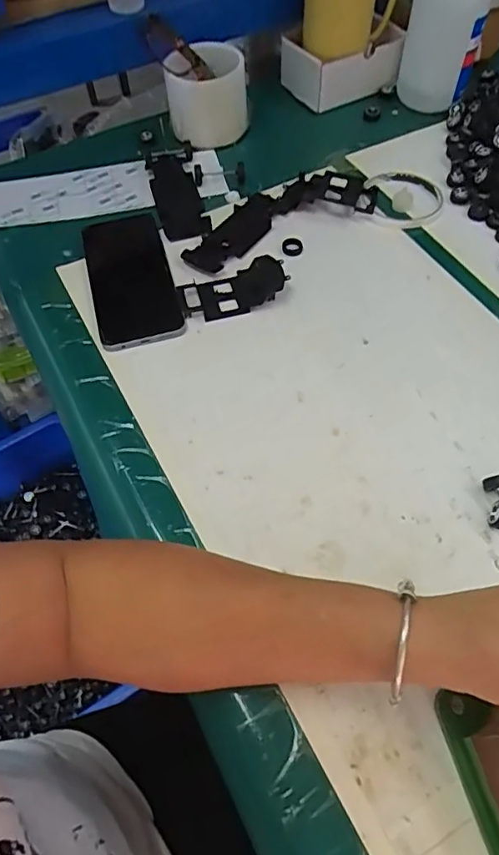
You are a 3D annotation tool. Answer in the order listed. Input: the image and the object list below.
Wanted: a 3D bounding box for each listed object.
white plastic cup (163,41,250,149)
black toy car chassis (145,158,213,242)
[{"bbox_3d":[-0.045,-0.357,0.593,0.084,0.076,0.068,-6,59,-2],"label":"white plastic cup"},{"bbox_3d":[-0.076,-0.245,0.572,0.046,0.010,0.136,-14,59,-7],"label":"black toy car chassis"}]

